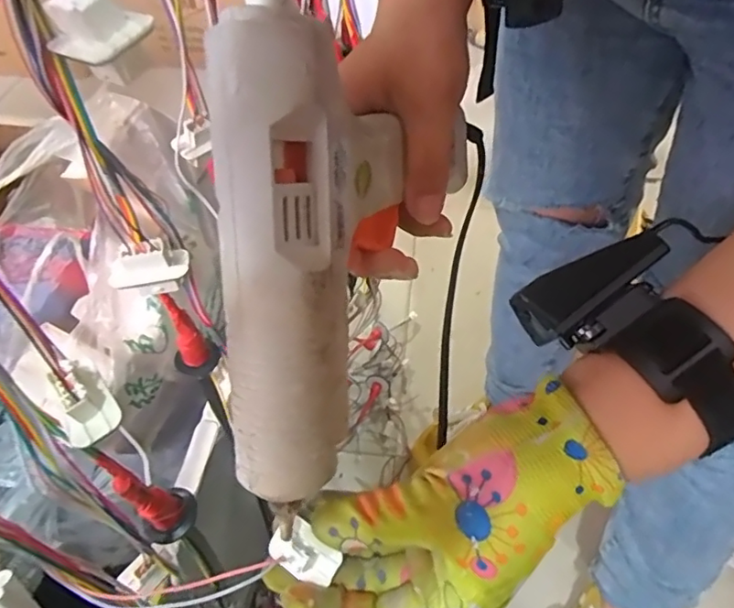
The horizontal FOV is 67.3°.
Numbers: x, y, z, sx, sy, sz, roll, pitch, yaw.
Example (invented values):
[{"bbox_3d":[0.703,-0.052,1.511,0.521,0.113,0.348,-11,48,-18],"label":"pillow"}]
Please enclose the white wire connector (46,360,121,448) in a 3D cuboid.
[{"bbox_3d":[-0.117,0.039,0.223,0.022,0.018,0.029,-31,55,-23],"label":"white wire connector"}]

